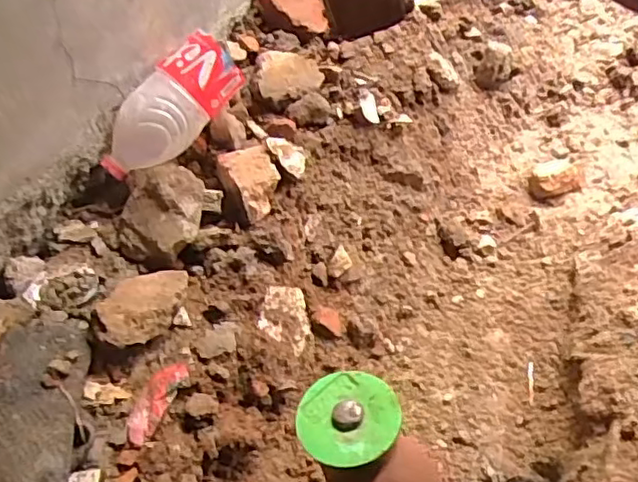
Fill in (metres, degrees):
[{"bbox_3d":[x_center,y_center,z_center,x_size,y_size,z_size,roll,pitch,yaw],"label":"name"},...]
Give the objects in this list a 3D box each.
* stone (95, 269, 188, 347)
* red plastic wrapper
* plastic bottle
[{"bbox_3d":[-0.181,0.059,0.650,0.067,0.027,0.110,4,44,6],"label":"stone"},{"bbox_3d":[-0.153,0.148,0.602,0.027,0.012,0.083,15,46,17],"label":"red plastic wrapper"},{"bbox_3d":[-0.179,-0.155,0.764,0.193,0.070,0.074,-49,56,-4],"label":"plastic bottle"}]

